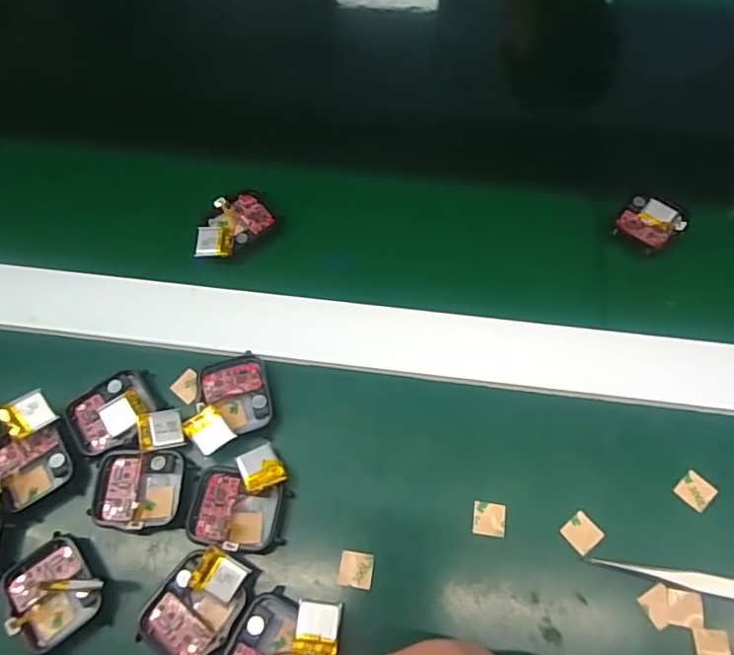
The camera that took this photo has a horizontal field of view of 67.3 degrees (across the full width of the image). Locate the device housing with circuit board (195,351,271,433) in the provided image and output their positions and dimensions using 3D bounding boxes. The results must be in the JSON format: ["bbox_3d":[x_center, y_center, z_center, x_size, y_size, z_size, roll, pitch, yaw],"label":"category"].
[{"bbox_3d":[-0.070,0.035,0.293,0.036,0.013,0.040,-14,64,-5],"label":"device housing with circuit board"}]

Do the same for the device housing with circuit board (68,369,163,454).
[{"bbox_3d":[-0.132,0.044,0.287,0.043,0.009,0.037,-28,67,-12],"label":"device housing with circuit board"}]

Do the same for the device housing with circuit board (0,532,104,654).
[{"bbox_3d":[-0.146,0.122,0.255,0.037,0.011,0.040,-37,68,-15],"label":"device housing with circuit board"}]

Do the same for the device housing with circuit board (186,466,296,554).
[{"bbox_3d":[-0.062,0.088,0.267,0.045,0.014,0.036,10,65,7],"label":"device housing with circuit board"}]

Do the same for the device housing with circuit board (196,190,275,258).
[{"bbox_3d":[-0.085,-0.063,0.341,0.034,0.014,0.053,39,71,18],"label":"device housing with circuit board"}]

